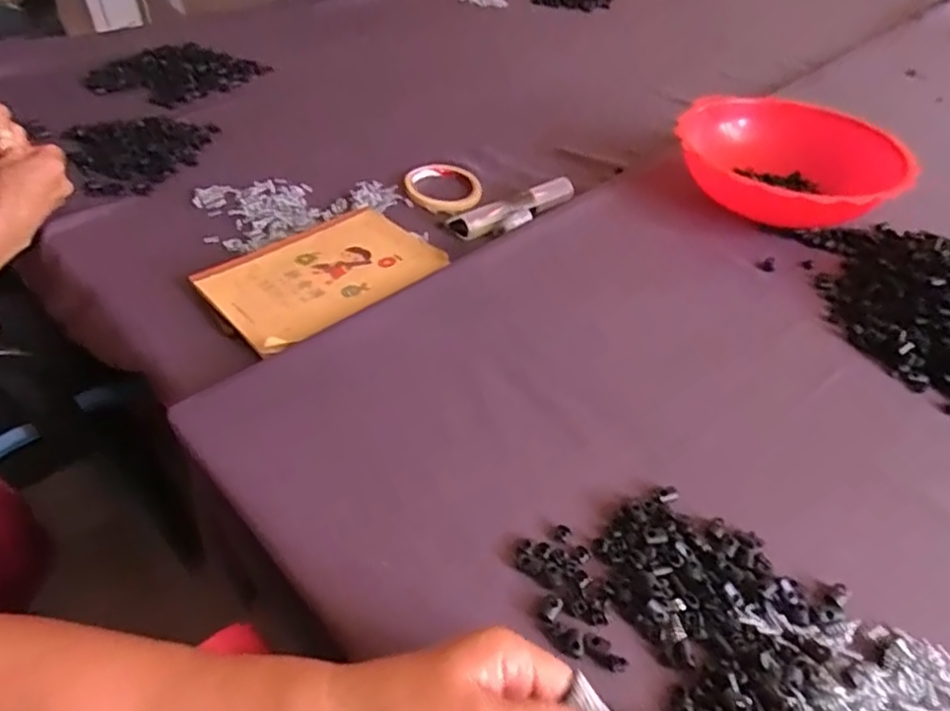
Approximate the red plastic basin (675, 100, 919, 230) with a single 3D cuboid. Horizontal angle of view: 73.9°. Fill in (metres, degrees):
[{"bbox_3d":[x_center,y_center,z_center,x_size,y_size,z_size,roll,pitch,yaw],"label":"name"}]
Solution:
[{"bbox_3d":[0.358,-0.214,0.734,0.251,0.081,0.226,17,46,12],"label":"red plastic basin"}]

